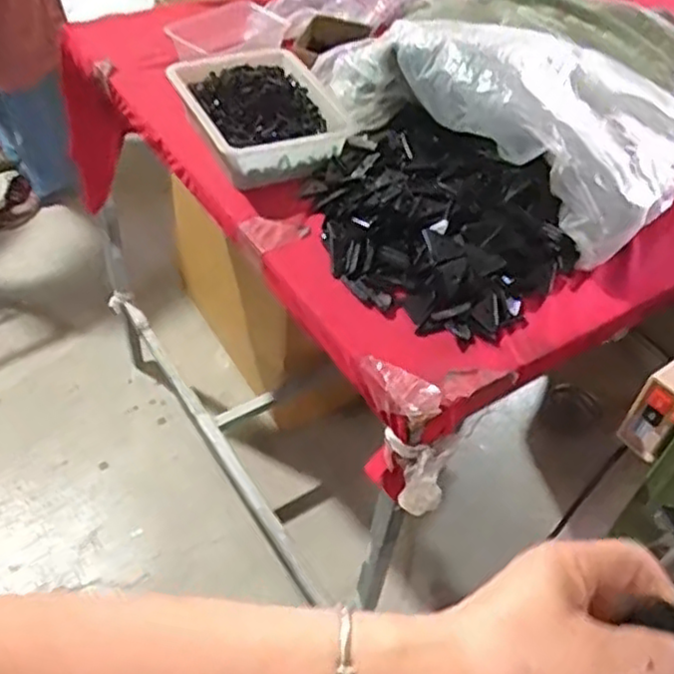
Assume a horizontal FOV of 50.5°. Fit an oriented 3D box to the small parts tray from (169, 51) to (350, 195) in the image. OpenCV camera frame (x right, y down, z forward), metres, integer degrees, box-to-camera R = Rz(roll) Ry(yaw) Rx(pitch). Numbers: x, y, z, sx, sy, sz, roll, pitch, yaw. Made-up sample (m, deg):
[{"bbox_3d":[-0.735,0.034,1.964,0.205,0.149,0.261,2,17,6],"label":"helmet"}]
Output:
[{"bbox_3d":[-0.101,-0.307,0.964,0.177,0.052,0.261,-18,51,-20],"label":"small parts tray"}]

